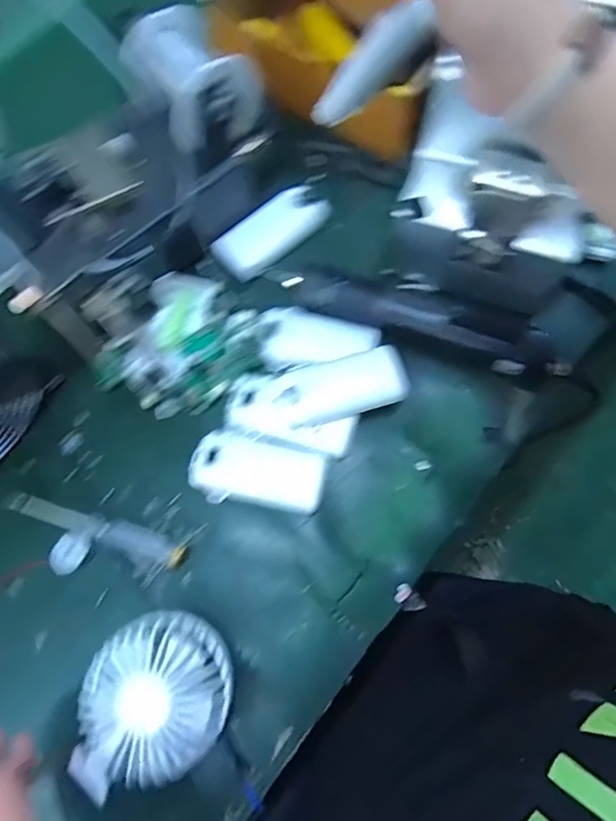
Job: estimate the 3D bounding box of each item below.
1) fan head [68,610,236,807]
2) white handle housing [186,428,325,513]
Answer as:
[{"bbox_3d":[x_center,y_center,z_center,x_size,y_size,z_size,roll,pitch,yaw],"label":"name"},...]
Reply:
[{"bbox_3d":[-0.092,0.181,0.331,0.083,0.051,0.099,7,71,6],"label":"fan head"},{"bbox_3d":[-0.037,0.044,0.386,0.094,0.015,0.049,9,71,7],"label":"white handle housing"}]

